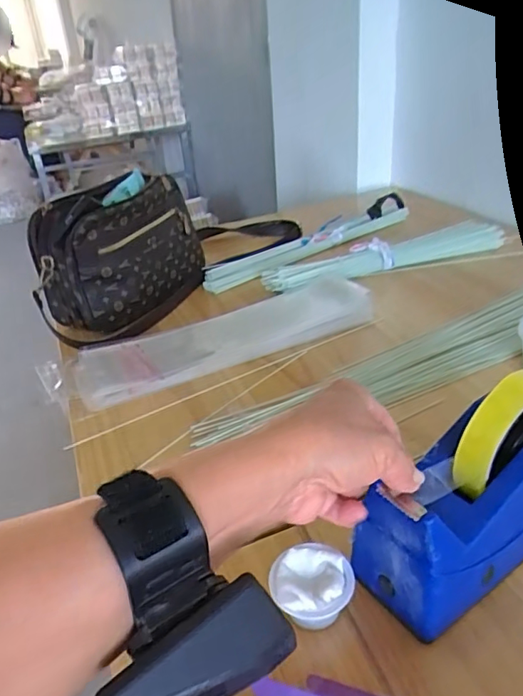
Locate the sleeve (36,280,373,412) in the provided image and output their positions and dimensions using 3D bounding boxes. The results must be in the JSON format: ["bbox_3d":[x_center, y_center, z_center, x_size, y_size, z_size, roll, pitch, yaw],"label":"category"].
[{"bbox_3d":[-0.052,-0.016,0.663,0.403,0.015,0.115,-19,33,-23],"label":"sleeve"}]

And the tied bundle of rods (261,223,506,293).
[{"bbox_3d":[0.191,-0.143,0.816,0.384,0.035,0.051,-13,31,-14],"label":"tied bundle of rods"}]

